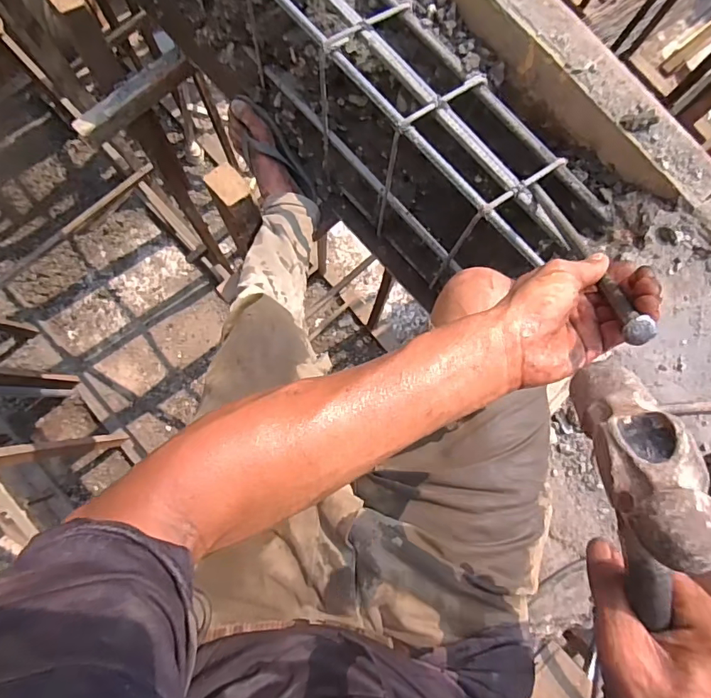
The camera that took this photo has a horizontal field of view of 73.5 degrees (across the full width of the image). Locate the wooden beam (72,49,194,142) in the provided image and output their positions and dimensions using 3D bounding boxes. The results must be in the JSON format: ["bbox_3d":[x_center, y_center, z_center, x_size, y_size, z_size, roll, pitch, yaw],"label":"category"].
[{"bbox_3d":[-0.476,-0.541,1.025,0.275,0.063,0.043,-41,86,-8],"label":"wooden beam"}]

